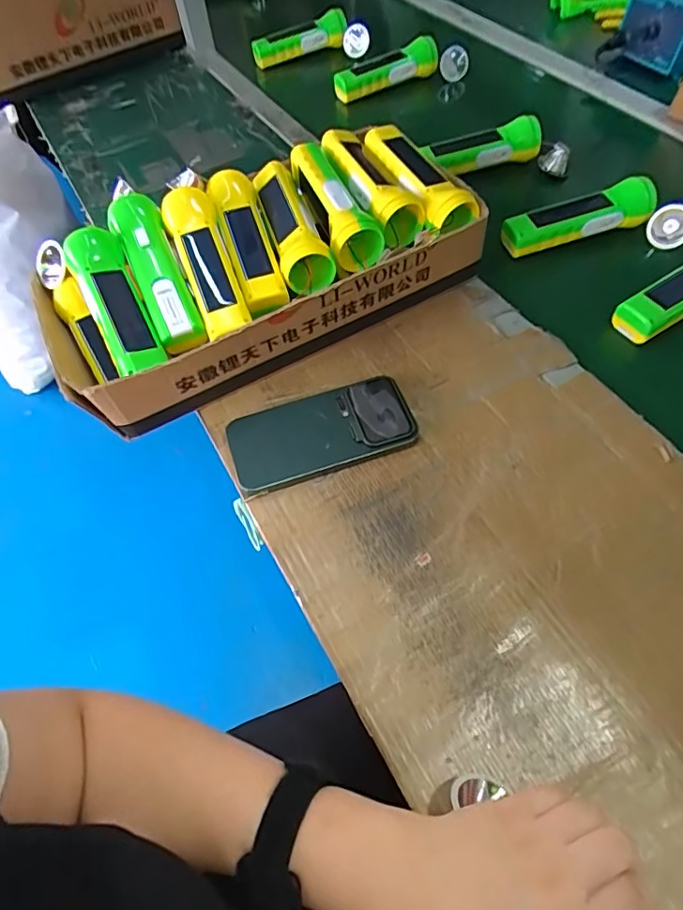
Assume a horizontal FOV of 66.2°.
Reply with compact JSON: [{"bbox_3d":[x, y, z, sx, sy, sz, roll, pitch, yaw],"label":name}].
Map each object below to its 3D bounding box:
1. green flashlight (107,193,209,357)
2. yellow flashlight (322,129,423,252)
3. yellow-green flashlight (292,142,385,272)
[{"bbox_3d":[-0.174,-0.172,0.497,0.047,0.041,0.173,-23,73,-11],"label":"green flashlight"},{"bbox_3d":[0.034,-0.280,0.551,0.058,0.046,0.165,-18,58,-7],"label":"yellow flashlight"},{"bbox_3d":[-0.005,-0.259,0.548,0.055,0.057,0.160,-16,57,-6],"label":"yellow-green flashlight"}]

